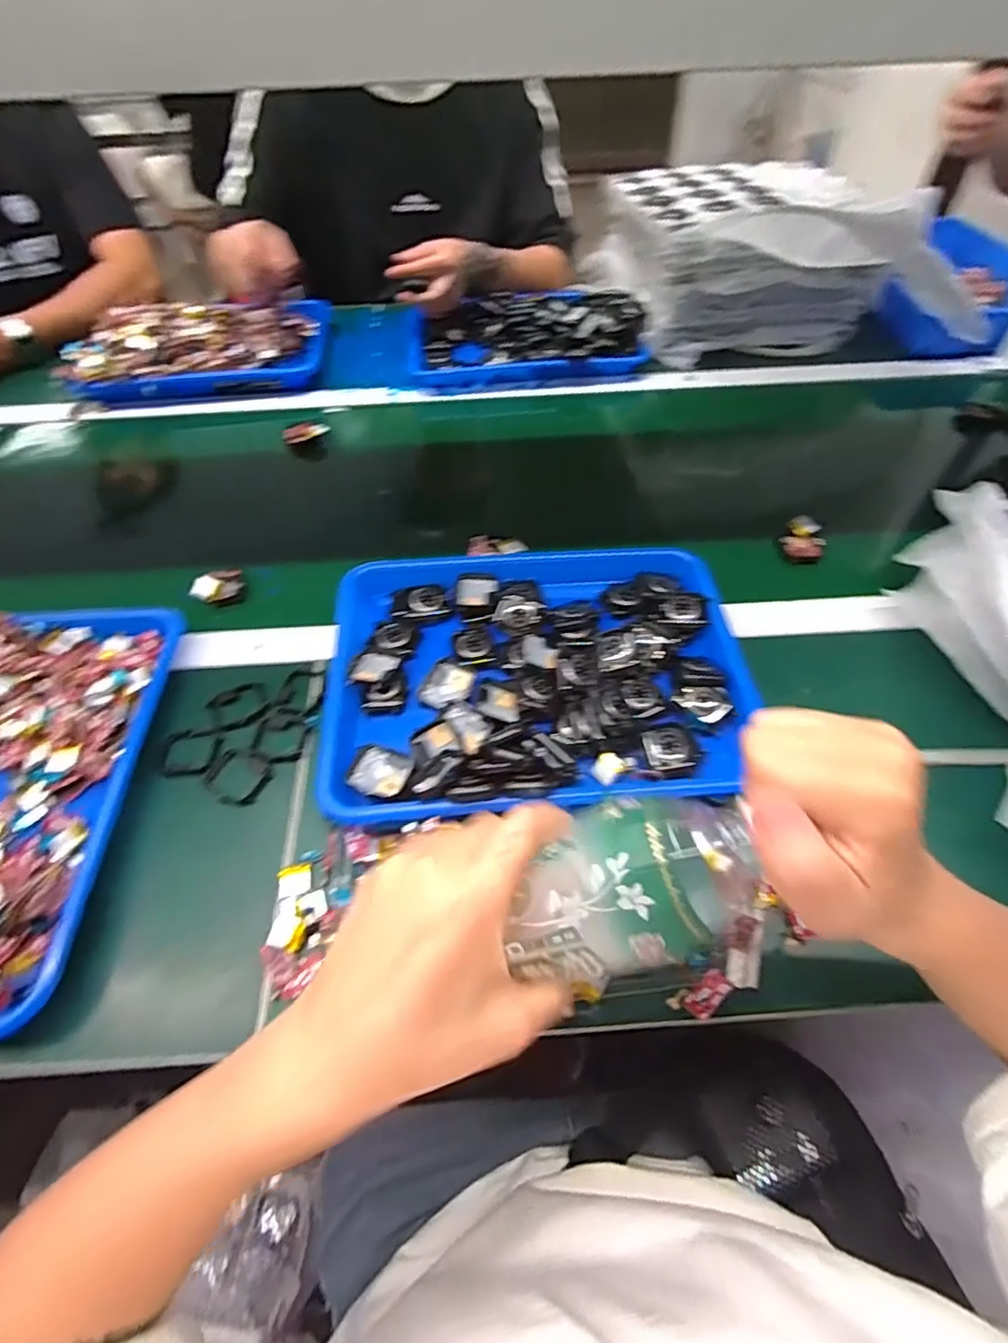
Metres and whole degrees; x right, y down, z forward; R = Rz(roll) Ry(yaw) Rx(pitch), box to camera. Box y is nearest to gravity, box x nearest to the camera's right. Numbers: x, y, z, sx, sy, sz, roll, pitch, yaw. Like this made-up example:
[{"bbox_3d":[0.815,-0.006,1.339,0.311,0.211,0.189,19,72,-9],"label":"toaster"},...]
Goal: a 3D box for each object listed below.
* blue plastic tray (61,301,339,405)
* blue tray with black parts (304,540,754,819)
[{"bbox_3d":[-0.430,-0.469,0.836,0.344,0.050,0.210,-7,53,-4],"label":"blue plastic tray"},{"bbox_3d":[0.025,-0.007,0.467,0.317,0.035,0.244,-4,53,-2],"label":"blue tray with black parts"}]

